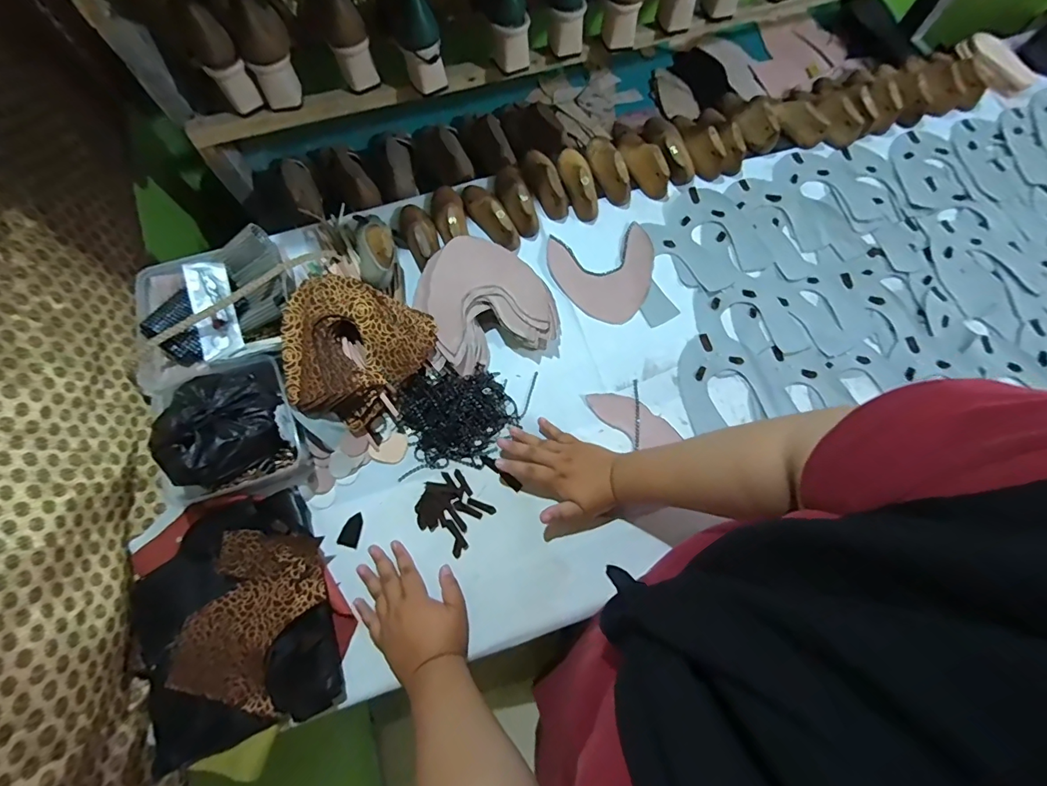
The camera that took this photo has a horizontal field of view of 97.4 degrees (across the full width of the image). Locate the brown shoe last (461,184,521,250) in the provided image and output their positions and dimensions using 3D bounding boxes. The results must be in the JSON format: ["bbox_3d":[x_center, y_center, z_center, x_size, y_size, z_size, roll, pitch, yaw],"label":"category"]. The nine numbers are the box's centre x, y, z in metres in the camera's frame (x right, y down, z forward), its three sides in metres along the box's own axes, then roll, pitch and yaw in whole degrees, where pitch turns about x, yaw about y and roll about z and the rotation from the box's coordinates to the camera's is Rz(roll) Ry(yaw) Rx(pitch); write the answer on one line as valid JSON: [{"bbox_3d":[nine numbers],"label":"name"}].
[{"bbox_3d":[-0.055,-0.290,0.726,0.051,0.054,0.138,-30,73,-9],"label":"brown shoe last"}]

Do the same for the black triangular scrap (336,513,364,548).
[{"bbox_3d":[-0.220,0.177,0.595,0.025,0.004,0.042,14,63,7],"label":"black triangular scrap"}]

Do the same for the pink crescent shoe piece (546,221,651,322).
[{"bbox_3d":[0.128,-0.185,0.718,0.159,0.008,0.158,-11,71,0],"label":"pink crescent shoe piece"}]

